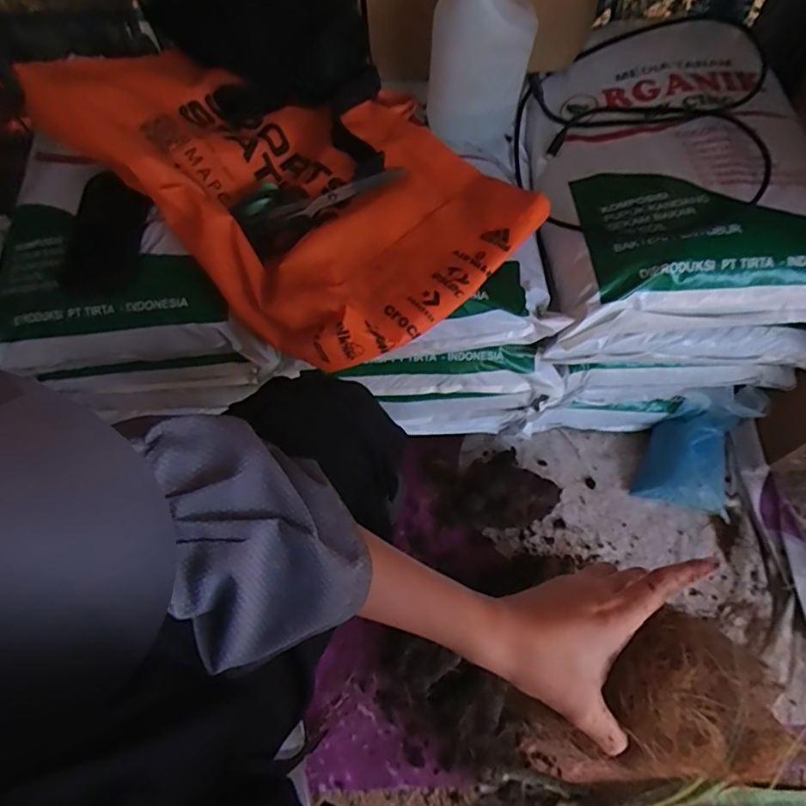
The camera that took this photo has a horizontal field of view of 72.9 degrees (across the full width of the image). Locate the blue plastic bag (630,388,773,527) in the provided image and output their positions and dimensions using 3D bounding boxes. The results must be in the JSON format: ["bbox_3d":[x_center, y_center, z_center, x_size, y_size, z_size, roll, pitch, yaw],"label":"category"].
[{"bbox_3d":[0.419,0.060,0.767,0.127,0.115,0.157,16,67,11],"label":"blue plastic bag"}]

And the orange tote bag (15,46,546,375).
[{"bbox_3d":[-0.099,-0.238,0.565,0.429,0.124,0.307,36,72,18],"label":"orange tote bag"}]

